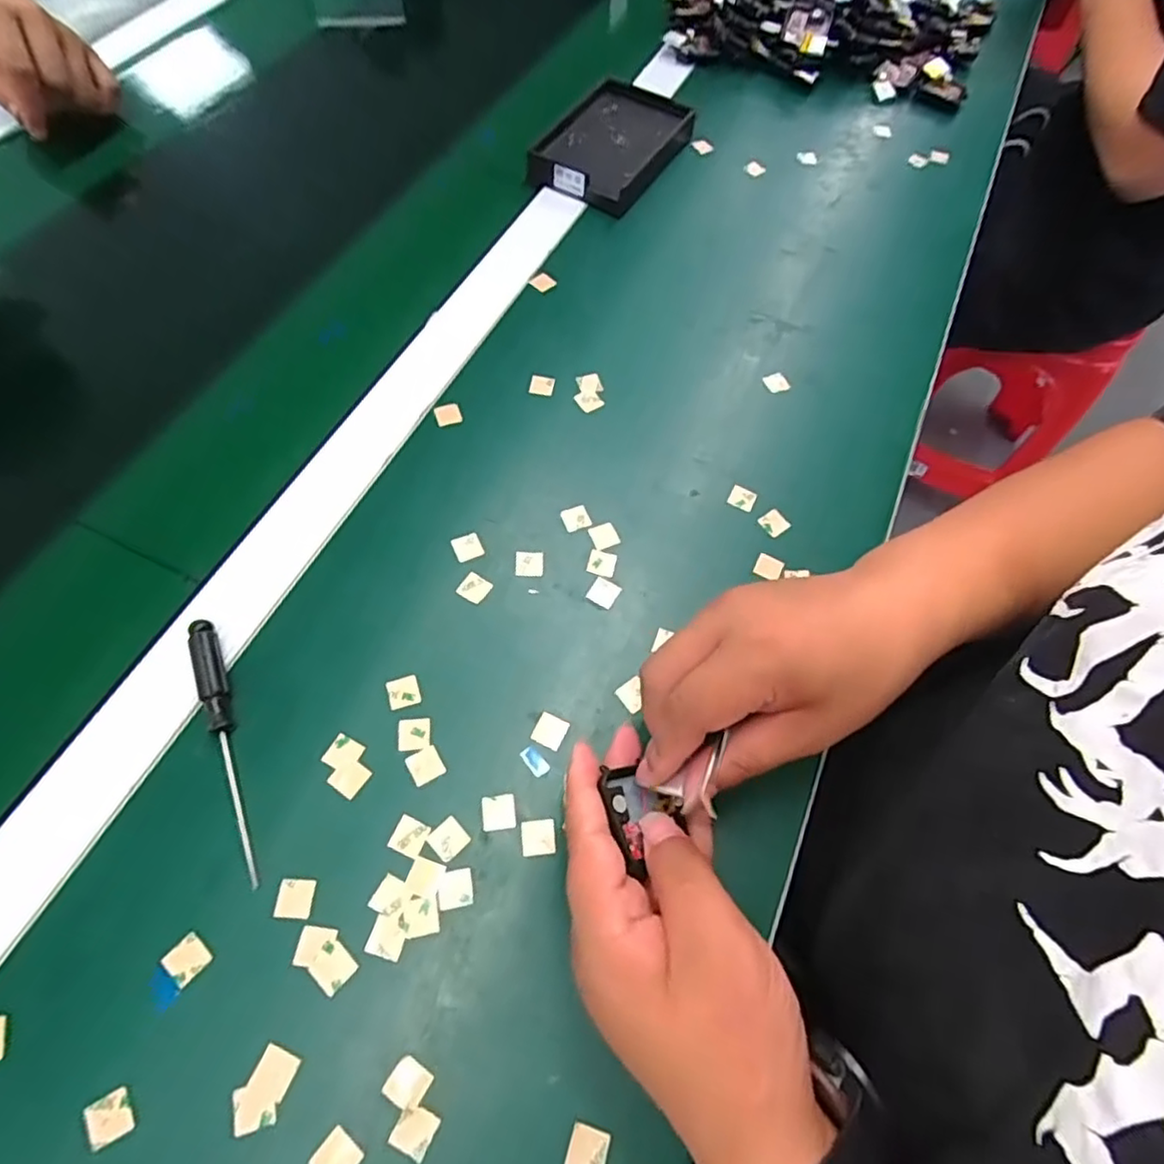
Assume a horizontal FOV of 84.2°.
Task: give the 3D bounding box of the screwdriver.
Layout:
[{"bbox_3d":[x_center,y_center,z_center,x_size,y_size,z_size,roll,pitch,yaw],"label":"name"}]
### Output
[{"bbox_3d":[-0.172,0.078,0.311,0.014,0.015,0.131,-19,66,-12],"label":"screwdriver"}]

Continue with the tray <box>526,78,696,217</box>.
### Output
[{"bbox_3d":[0.025,-0.371,0.543,0.092,0.024,0.139,26,65,10],"label":"tray"}]

